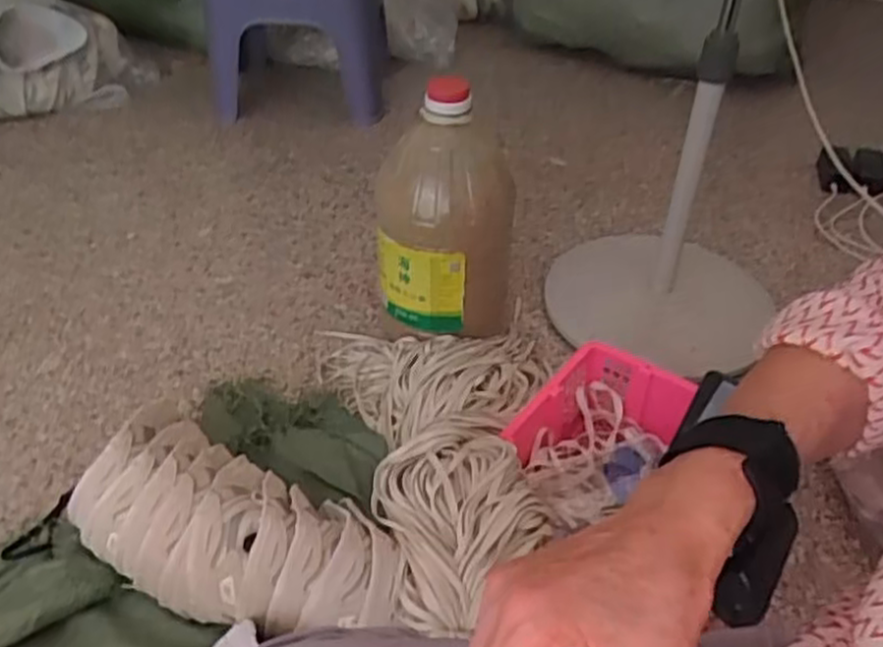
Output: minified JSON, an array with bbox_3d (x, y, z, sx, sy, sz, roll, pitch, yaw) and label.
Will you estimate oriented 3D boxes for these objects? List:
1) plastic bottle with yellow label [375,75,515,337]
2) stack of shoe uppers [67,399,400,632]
[{"bbox_3d":[0.012,-0.151,1.199,0.206,0.429,0.204,5,40,4],"label":"plastic bottle with yellow label"},{"bbox_3d":[-0.219,0.225,0.848,0.391,0.105,0.195,22,43,22],"label":"stack of shoe uppers"}]

